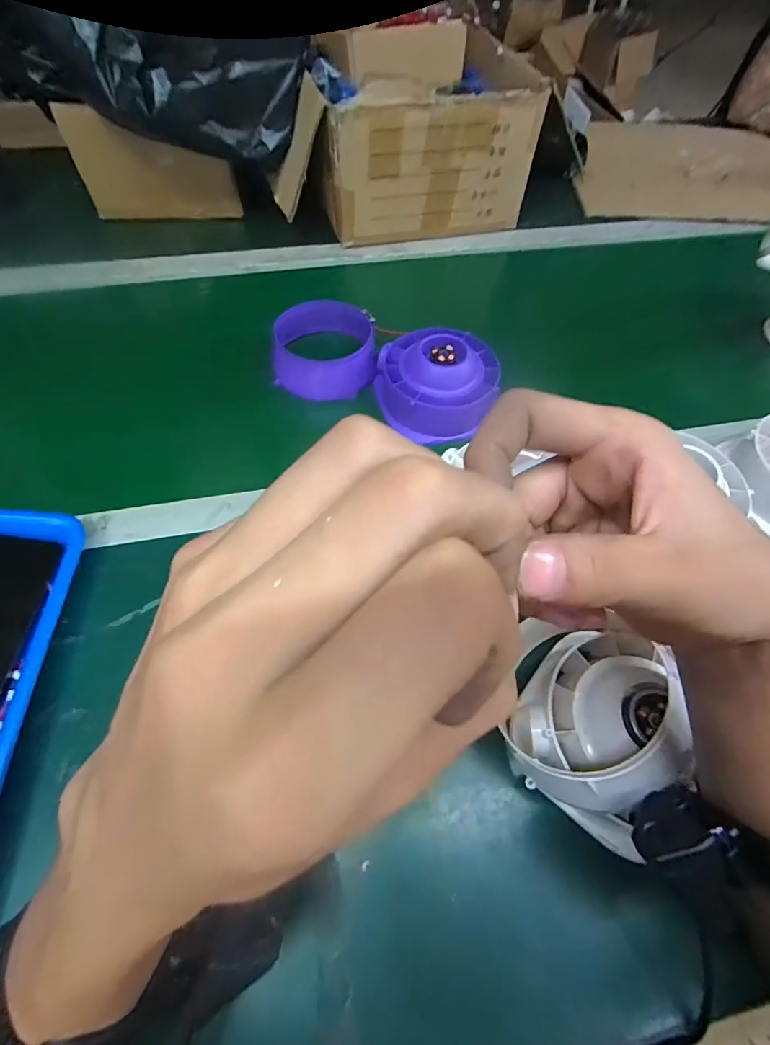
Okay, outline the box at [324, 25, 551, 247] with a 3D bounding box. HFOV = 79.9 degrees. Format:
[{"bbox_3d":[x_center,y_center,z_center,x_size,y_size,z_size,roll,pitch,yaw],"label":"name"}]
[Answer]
[{"bbox_3d":[0.054,-0.561,0.681,0.306,0.172,0.194,-6,60,-7],"label":"box"}]

